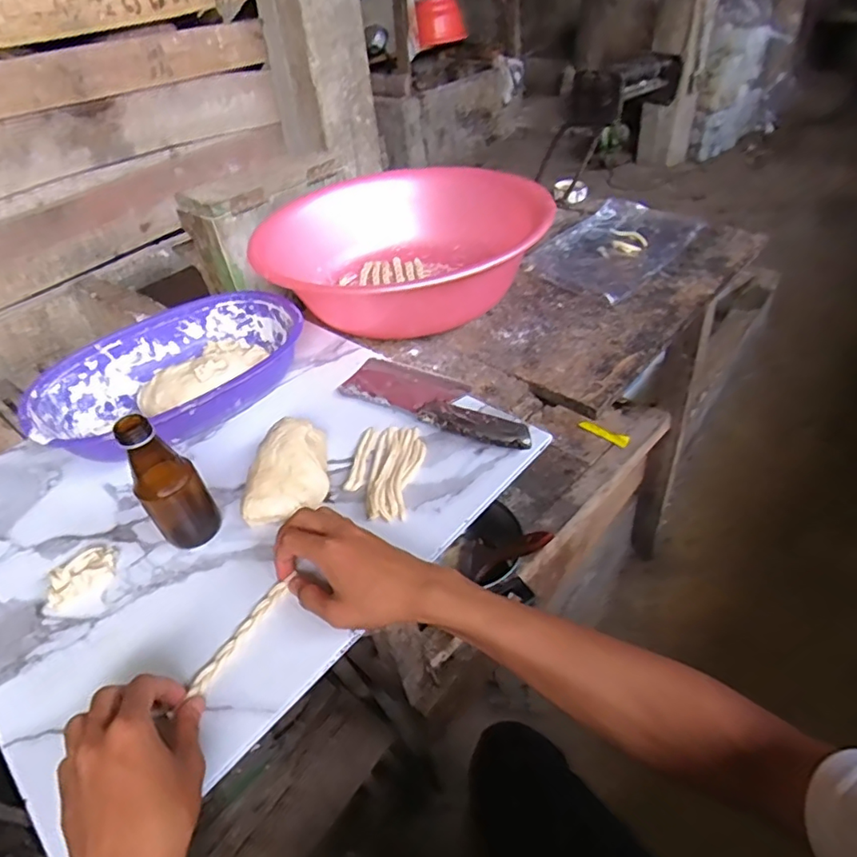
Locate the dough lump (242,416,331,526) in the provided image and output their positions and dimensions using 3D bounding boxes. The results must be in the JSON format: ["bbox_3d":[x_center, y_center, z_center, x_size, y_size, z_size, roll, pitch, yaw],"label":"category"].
[{"bbox_3d":[-0.141,0.038,0.543,0.080,0.043,0.107,-12,40,-4],"label":"dough lump"}]

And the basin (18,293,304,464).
[{"bbox_3d":[-0.293,-0.057,0.654,0.207,0.075,0.293,29,52,36],"label":"basin"}]

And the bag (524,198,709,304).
[{"bbox_3d":[0.301,-0.295,0.878,0.176,0.033,0.285,29,52,36],"label":"bag"}]

